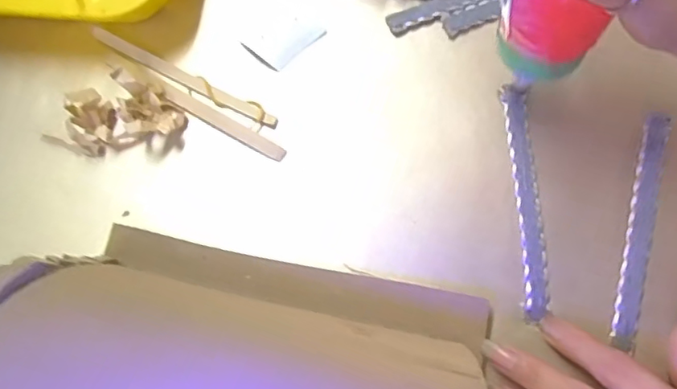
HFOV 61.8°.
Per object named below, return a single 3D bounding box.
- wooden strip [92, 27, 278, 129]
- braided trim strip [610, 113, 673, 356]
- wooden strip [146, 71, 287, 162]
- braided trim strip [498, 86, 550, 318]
[{"bbox_3d":[-0.095,-0.072,0.342,0.131,0.004,0.010,27,76,11],"label":"wooden strip"},{"bbox_3d":[0.160,0.016,0.299,0.012,0.005,0.128,15,77,6],"label":"braided trim strip"},{"bbox_3d":[-0.075,-0.047,0.334,0.100,0.004,0.010,30,77,12],"label":"wooden strip"},{"bbox_3d":[0.102,0.001,0.310,0.014,0.004,0.130,-1,74,2],"label":"braided trim strip"}]

